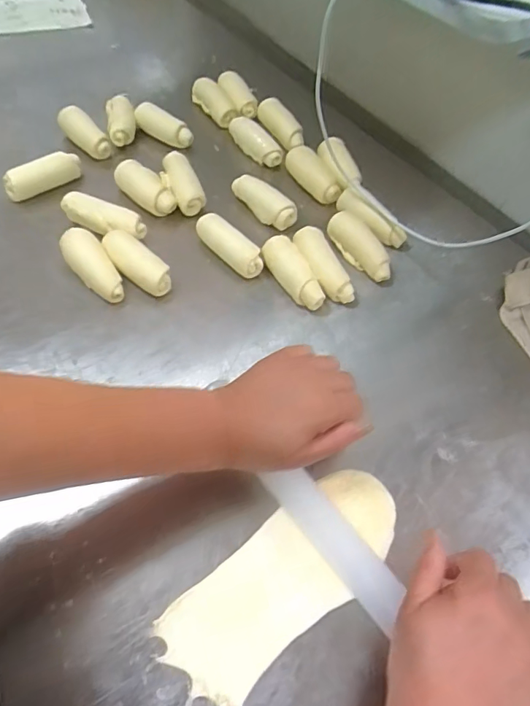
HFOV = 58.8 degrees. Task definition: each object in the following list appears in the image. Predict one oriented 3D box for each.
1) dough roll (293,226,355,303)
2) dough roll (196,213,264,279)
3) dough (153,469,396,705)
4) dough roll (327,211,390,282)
[{"bbox_3d":[0.061,-0.096,0.524,0.037,0.029,0.102,-16,58,-15],"label":"dough roll"},{"bbox_3d":[-0.043,-0.121,0.525,0.096,0.037,0.029,40,61,21],"label":"dough roll"},{"bbox_3d":[0.020,0.161,0.347,0.195,0.010,0.074,-34,65,-25],"label":"dough"},{"bbox_3d":[0.108,-0.123,0.544,0.032,0.033,0.098,-23,60,-19],"label":"dough roll"}]

